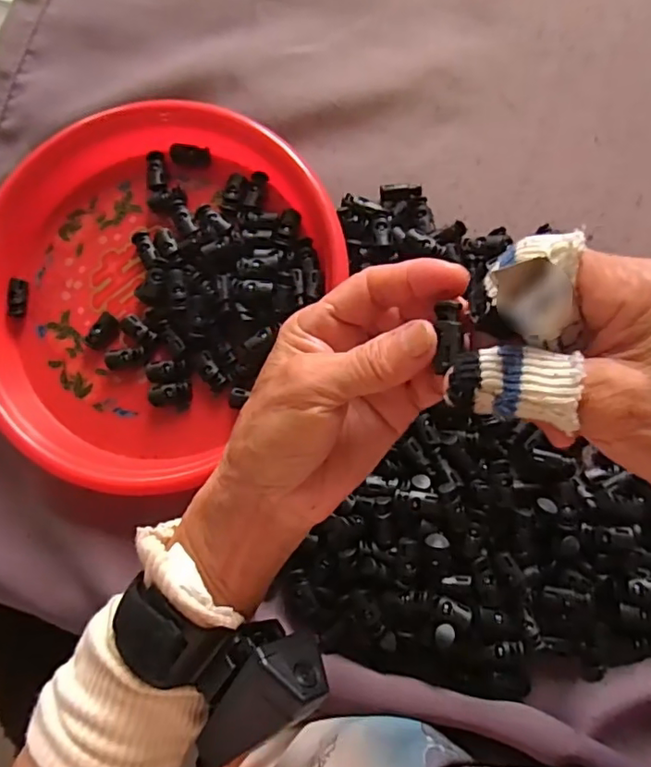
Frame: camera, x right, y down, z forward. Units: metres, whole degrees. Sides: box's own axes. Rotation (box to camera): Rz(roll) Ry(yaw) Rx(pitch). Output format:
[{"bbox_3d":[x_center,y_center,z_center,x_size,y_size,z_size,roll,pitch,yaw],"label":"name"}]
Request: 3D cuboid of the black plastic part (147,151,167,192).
[{"bbox_3d":[-0.119,-0.149,0.397,0.012,0.007,0.030,-4,83,7],"label":"black plastic part"}]

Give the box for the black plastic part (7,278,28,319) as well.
[{"bbox_3d":[-0.218,-0.060,0.398,0.009,0.011,0.028,1,83,7],"label":"black plastic part"}]

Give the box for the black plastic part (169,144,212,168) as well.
[{"bbox_3d":[-0.095,-0.160,0.395,0.028,0.007,0.012,5,83,-11],"label":"black plastic part"}]

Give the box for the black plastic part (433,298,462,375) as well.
[{"bbox_3d":[0.045,-0.017,0.207,0.010,0.005,0.026,5,76,8],"label":"black plastic part"}]

